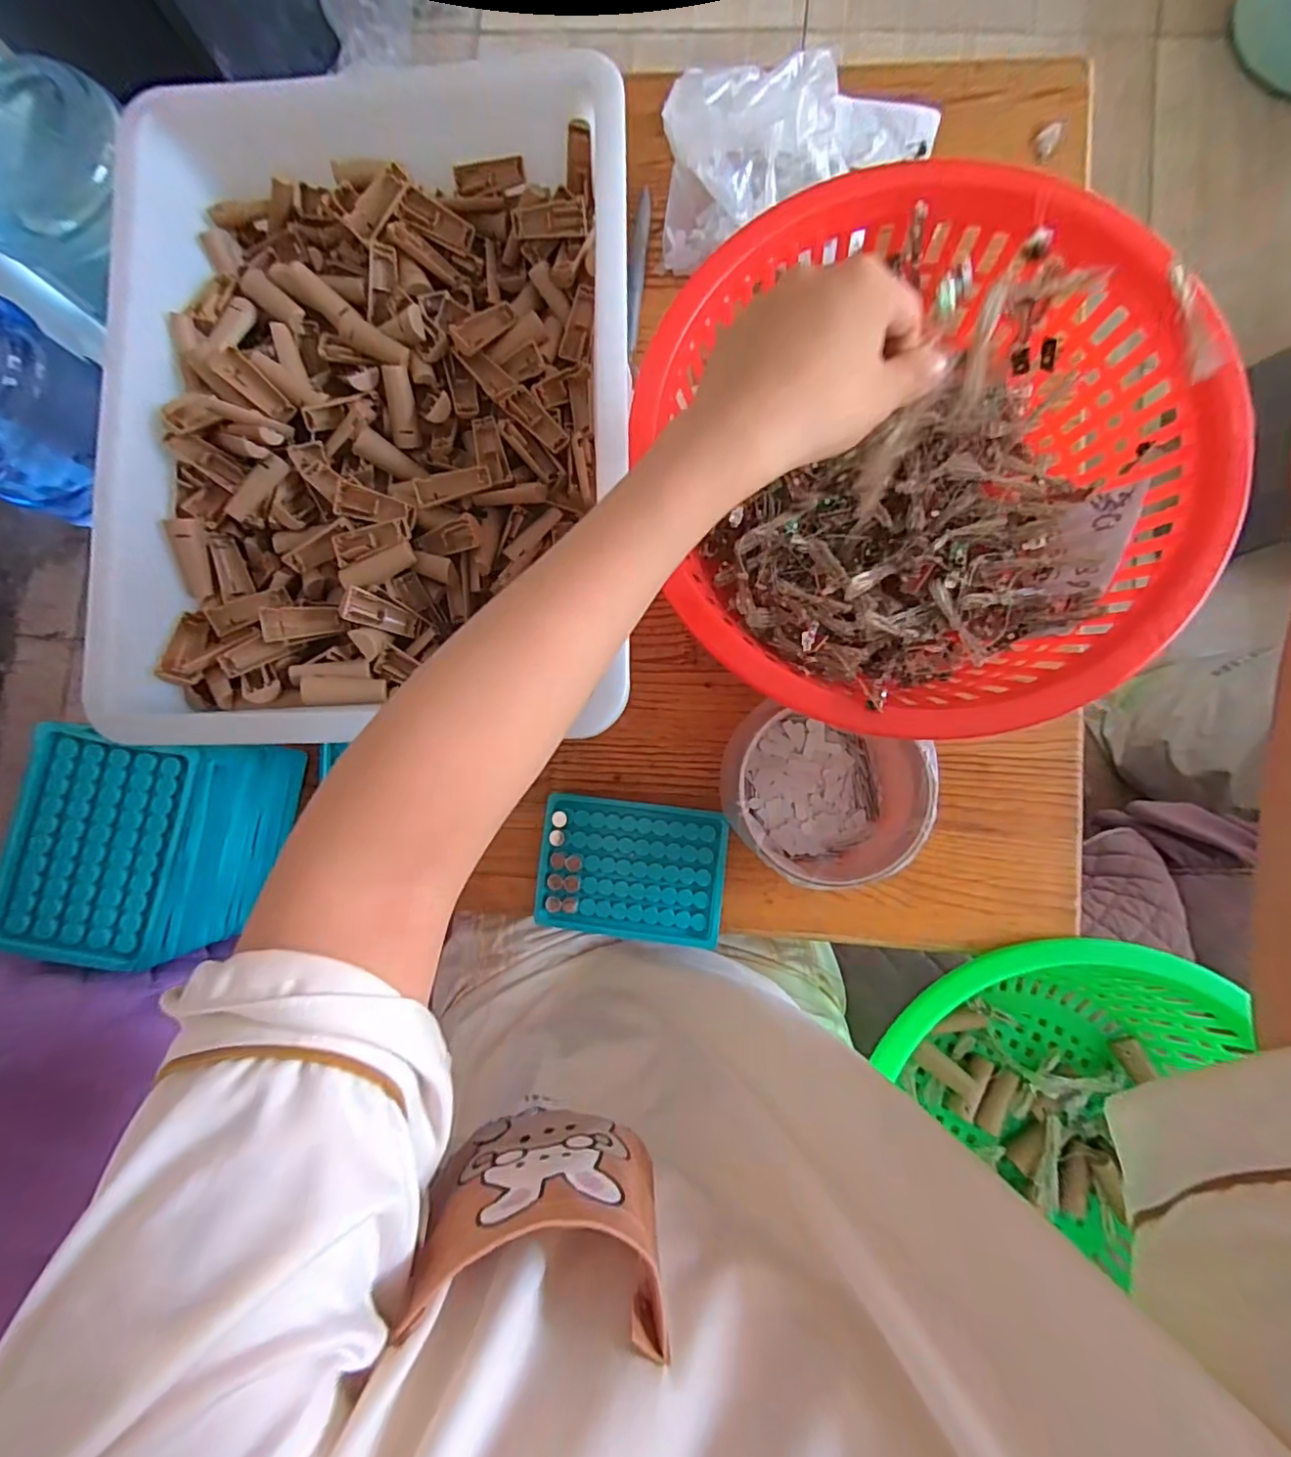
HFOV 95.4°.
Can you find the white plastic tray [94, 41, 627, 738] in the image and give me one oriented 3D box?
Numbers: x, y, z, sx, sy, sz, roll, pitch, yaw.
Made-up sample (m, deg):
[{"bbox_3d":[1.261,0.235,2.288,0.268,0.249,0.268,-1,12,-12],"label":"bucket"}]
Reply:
[{"bbox_3d":[-0.172,-0.219,0.394,0.322,0.081,0.454,0,86,2],"label":"white plastic tray"}]

